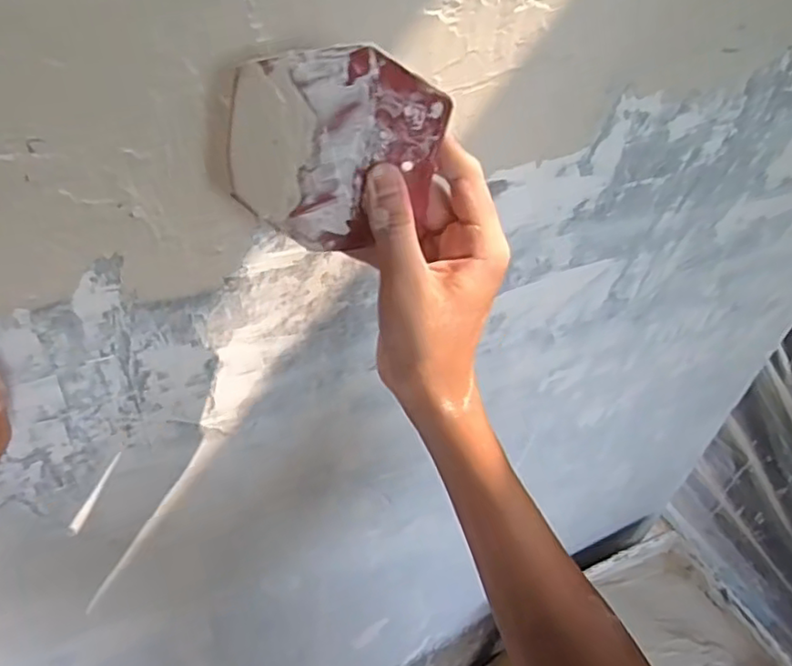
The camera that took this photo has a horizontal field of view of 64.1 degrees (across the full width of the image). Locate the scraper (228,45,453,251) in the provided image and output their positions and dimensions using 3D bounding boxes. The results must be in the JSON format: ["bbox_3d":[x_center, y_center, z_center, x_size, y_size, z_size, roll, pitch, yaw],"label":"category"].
[{"bbox_3d":[-0.029,-0.082,0.297,0.094,0.095,0.004,8,38,-10],"label":"scraper"}]

